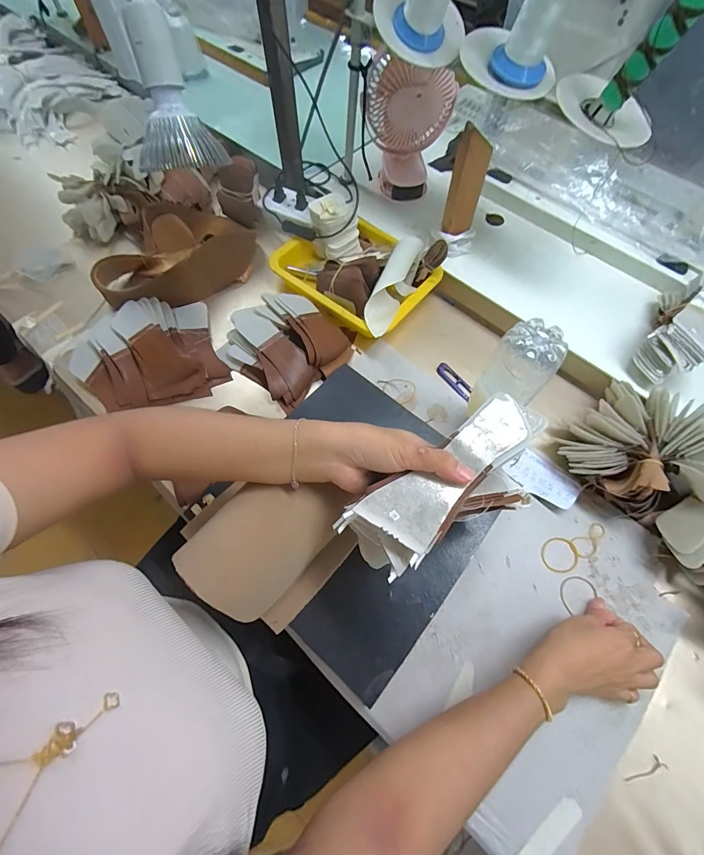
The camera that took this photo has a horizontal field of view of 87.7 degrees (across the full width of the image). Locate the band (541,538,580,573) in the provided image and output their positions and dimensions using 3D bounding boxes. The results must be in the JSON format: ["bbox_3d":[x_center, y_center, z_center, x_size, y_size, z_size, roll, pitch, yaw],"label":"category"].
[{"bbox_3d":[0.263,0.162,0.463,0.048,0.004,0.042,-7,66,-4],"label":"band"}]

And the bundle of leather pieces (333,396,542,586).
[{"bbox_3d":[0.085,0.052,0.321,0.193,0.060,0.076,-35,71,-4],"label":"bundle of leather pieces"}]

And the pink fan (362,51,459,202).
[{"bbox_3d":[0.094,-0.514,0.641,0.151,0.187,0.084,7,66,3],"label":"pink fan"}]

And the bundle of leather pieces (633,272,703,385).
[{"bbox_3d":[0.481,-0.146,0.530,0.078,0.079,0.185,35,70,15],"label":"bundle of leather pieces"}]

